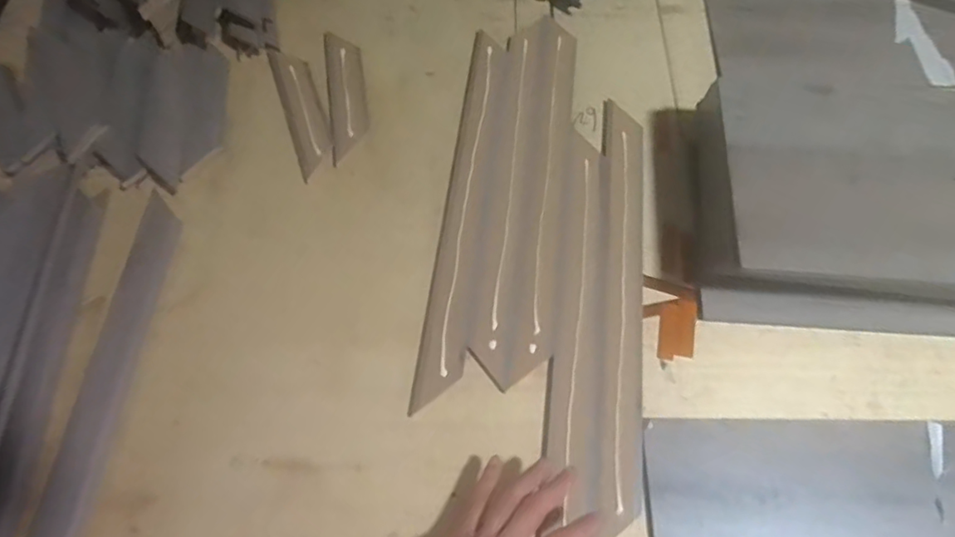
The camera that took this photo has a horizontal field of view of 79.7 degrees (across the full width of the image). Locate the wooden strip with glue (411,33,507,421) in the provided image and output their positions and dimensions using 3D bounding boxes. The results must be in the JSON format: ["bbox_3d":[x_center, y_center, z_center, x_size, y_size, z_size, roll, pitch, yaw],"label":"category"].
[{"bbox_3d":[-0.010,-0.084,0.666,0.048,0.008,0.484,7,65,3],"label":"wooden strip with glue"}]

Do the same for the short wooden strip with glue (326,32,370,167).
[{"bbox_3d":[-0.164,-0.222,0.725,0.044,0.005,0.198,-8,65,-4],"label":"short wooden strip with glue"}]

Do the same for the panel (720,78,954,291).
[{"bbox_3d":[0.524,-0.084,0.571,0.537,0.025,0.227,5,72,0],"label":"panel"}]

